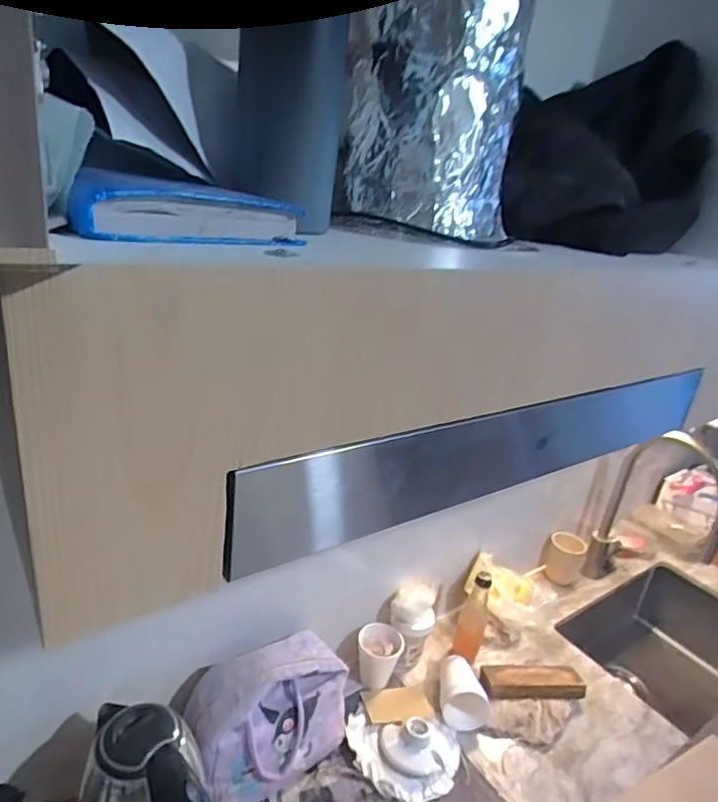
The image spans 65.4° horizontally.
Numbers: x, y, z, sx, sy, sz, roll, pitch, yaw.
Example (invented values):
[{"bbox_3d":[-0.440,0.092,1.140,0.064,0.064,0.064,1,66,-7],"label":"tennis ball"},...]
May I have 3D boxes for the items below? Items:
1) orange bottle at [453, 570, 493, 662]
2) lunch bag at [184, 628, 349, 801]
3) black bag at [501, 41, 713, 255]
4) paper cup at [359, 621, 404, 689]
[{"bbox_3d":[0.210,0.399,1.031,0.052,0.185,0.051,14,23,14],"label":"orange bottle"},{"bbox_3d":[-0.114,0.447,0.803,0.246,0.169,0.119,-8,27,-34],"label":"lunch bag"},{"bbox_3d":[0.279,-0.275,0.601,0.230,0.211,0.101,-11,29,-39],"label":"black bag"},{"bbox_3d":[0.035,0.438,0.965,0.073,0.089,0.075,7,22,-3],"label":"paper cup"}]

